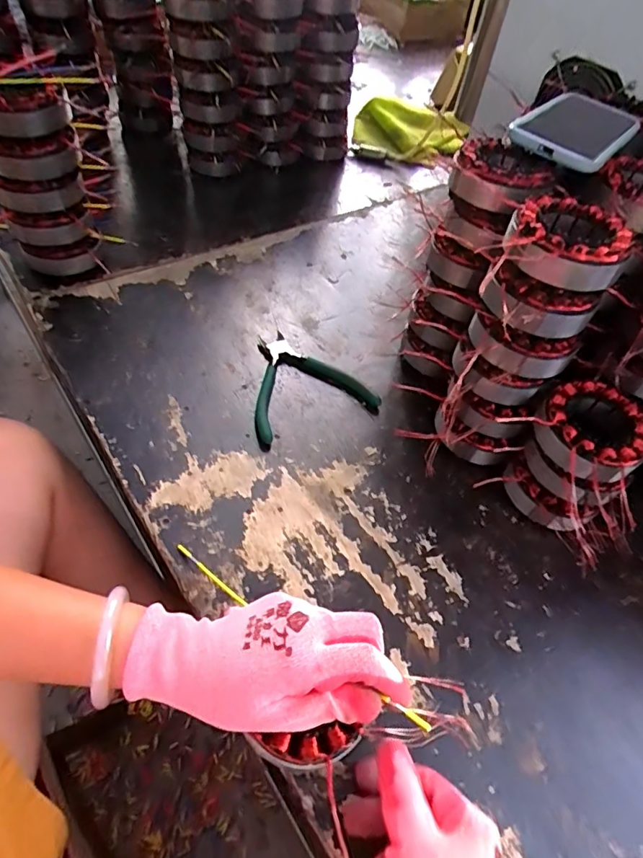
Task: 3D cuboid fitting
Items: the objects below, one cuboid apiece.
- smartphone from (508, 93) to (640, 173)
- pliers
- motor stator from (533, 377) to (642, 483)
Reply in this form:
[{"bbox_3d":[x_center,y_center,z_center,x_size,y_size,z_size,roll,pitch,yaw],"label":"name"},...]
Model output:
[{"bbox_3d":[0.233,-0.275,0.458,0.082,0.014,0.159,34,56,18],"label":"smartphone"},{"bbox_3d":[-0.024,-0.056,0.541,0.132,0.010,0.132,-18,56,-19],"label":"pliers"},{"bbox_3d":[0.228,0.003,0.426,0.093,0.033,0.086,-28,61,-26],"label":"motor stator"}]

